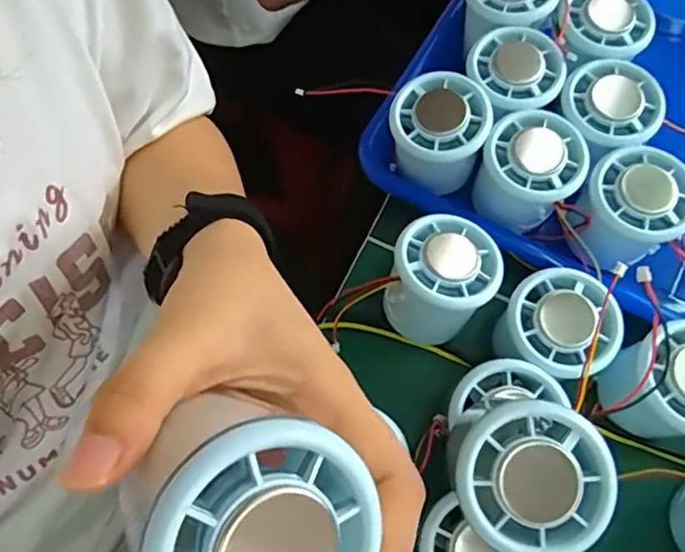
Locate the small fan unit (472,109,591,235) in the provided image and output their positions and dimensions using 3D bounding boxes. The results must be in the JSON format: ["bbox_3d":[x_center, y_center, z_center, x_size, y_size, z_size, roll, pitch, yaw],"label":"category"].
[{"bbox_3d":[0.106,-0.061,0.342,0.054,0.044,0.053,-42,76,-13],"label":"small fan unit"}]

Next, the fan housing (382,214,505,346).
[{"bbox_3d":[0.053,0.002,0.327,0.054,0.055,0.059,0,71,0],"label":"fan housing"}]

